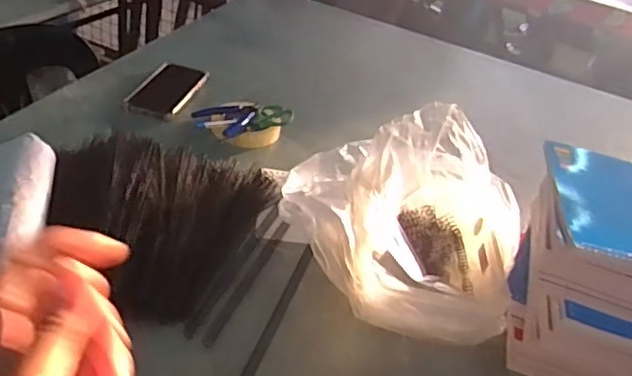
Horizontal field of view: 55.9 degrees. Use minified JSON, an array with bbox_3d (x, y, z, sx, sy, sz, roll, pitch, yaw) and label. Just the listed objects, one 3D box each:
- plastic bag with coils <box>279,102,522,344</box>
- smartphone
[{"bbox_3d":[0.101,0.028,0.716,0.280,0.125,0.289,19,36,9],"label":"plastic bag with coils"},{"bbox_3d":[-0.238,-0.162,0.958,0.087,0.010,0.167,15,37,3],"label":"smartphone"}]

